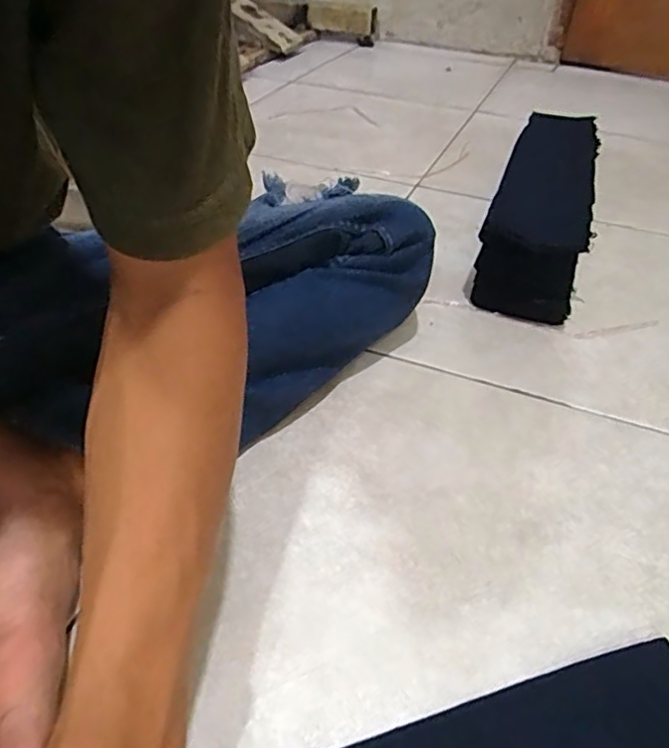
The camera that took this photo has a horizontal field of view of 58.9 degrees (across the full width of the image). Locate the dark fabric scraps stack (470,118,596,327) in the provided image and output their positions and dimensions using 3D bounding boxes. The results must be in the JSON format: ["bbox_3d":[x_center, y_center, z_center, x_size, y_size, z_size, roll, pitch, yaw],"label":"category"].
[{"bbox_3d":[0.259,-0.215,0.741,0.099,0.092,0.410,15,41,15],"label":"dark fabric scraps stack"}]

